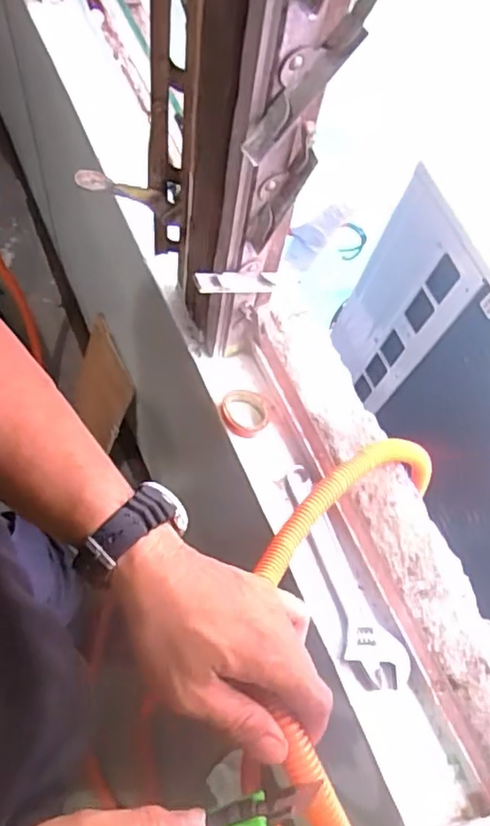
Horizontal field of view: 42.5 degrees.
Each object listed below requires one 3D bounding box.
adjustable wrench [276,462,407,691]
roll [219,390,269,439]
[{"bbox_3d":[0.077,0.138,0.540,0.043,0.017,0.197,-23,72,-16],"label":"adjustable wrench"},{"bbox_3d":[-0.001,0.000,0.591,0.045,0.014,0.043,3,67,-6],"label":"roll"}]

